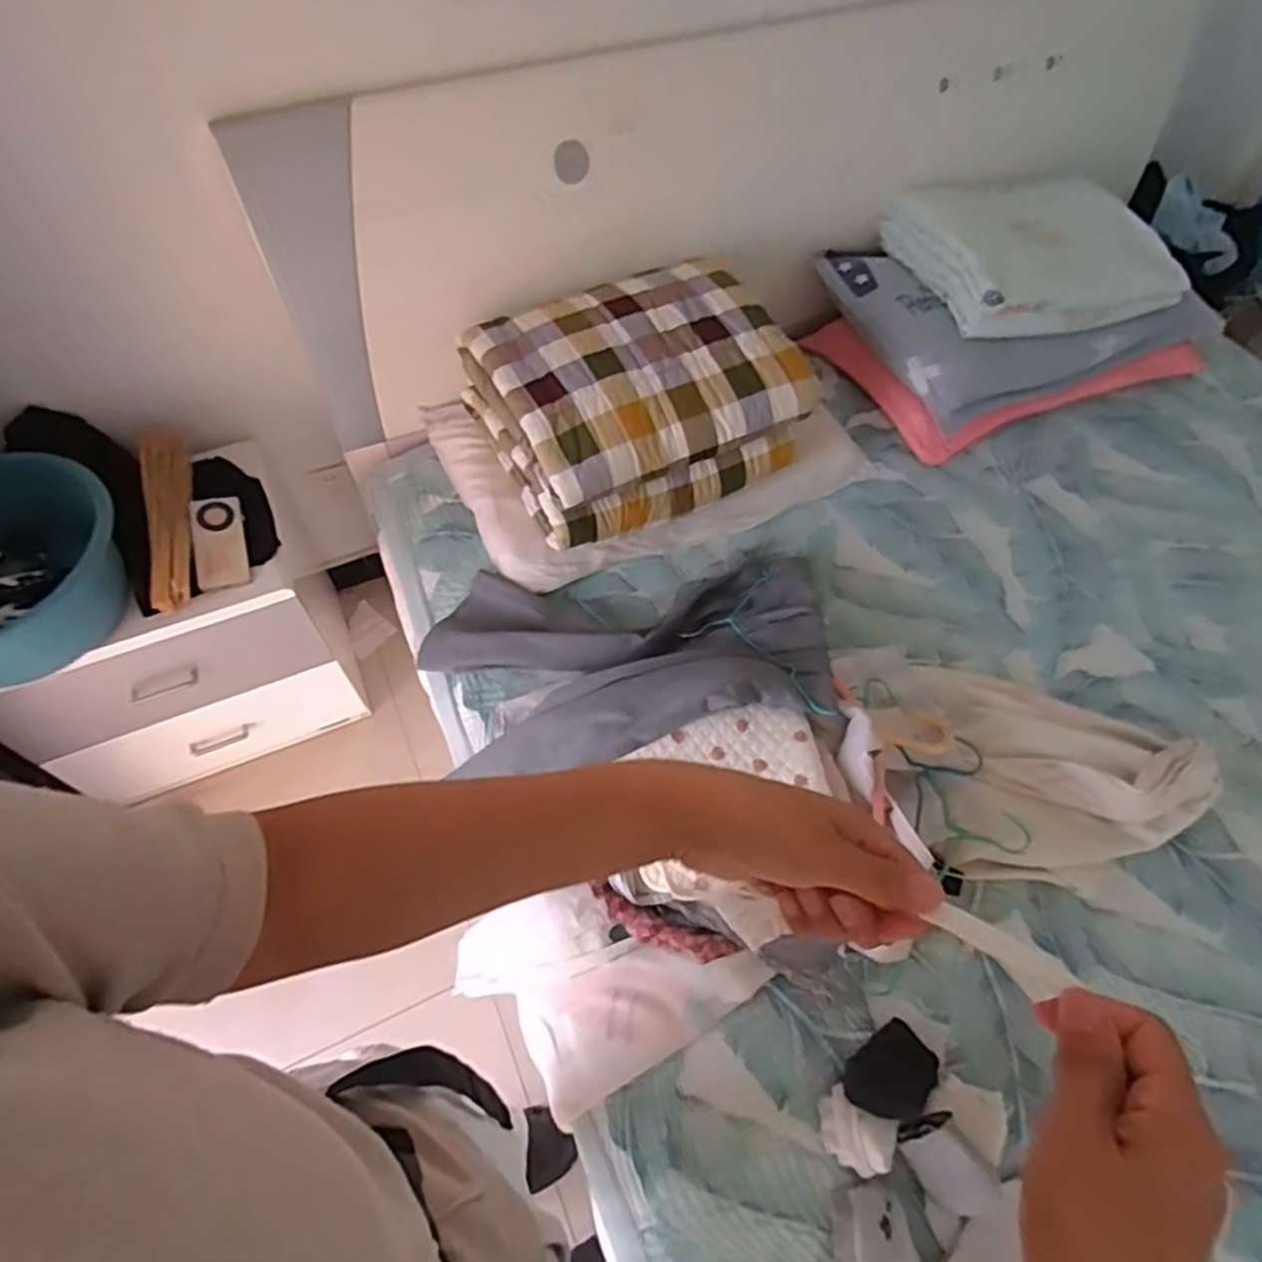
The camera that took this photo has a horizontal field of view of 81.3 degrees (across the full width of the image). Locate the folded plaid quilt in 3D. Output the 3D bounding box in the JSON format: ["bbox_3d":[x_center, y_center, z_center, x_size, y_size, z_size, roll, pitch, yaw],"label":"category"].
[{"bbox_3d":[0.005,-0.382,1.204,0.456,0.212,0.359,-25,59,-16],"label":"folded plaid quilt"}]

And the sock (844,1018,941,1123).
[{"bbox_3d":[0.290,0.491,0.813,0.111,0.043,0.073,-30,63,-19],"label":"sock"}]

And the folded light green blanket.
[{"bbox_3d":[0.741,-0.704,1.345,0.457,0.111,0.338,-16,57,-11],"label":"folded light green blanket"}]

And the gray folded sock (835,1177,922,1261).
[{"bbox_3d":[0.248,0.610,0.734,0.068,0.029,0.091,-7,58,-6],"label":"gray folded sock"}]

